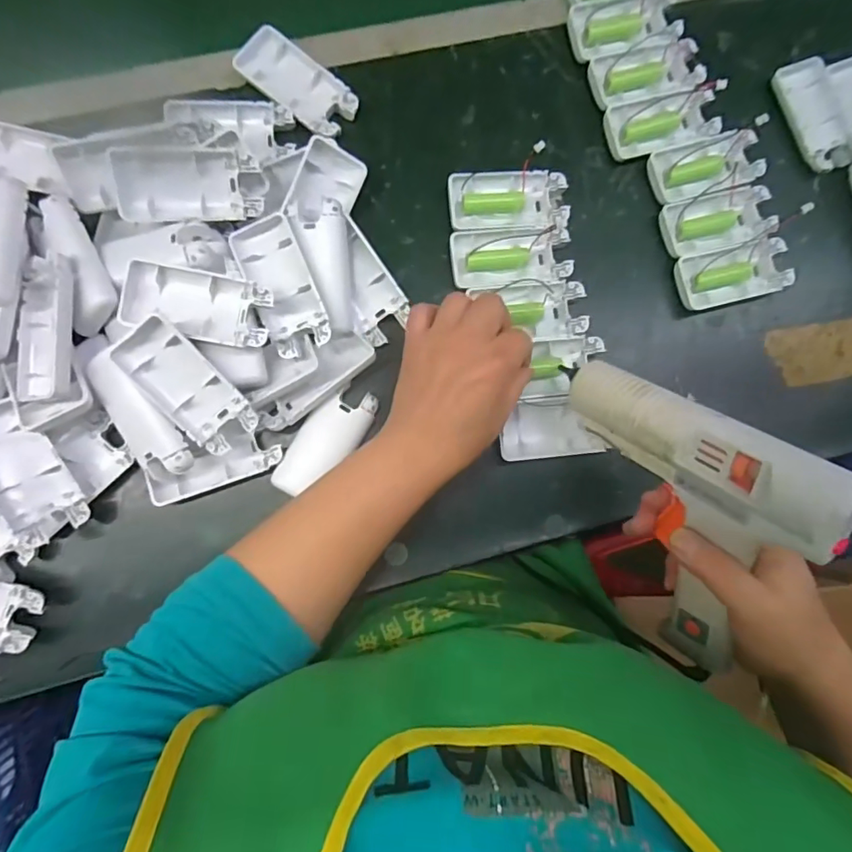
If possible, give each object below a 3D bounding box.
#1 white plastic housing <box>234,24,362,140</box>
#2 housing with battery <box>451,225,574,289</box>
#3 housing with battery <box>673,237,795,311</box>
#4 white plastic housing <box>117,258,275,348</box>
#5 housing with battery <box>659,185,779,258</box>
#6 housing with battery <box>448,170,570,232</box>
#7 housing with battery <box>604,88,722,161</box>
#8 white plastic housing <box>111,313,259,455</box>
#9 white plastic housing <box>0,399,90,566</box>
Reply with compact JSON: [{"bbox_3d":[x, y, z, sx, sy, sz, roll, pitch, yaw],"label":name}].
[{"bbox_3d":[-0.100,-0.267,0.398,0.094,0.014,0.047,37,84,-3],"label":"white plastic housing"},{"bbox_3d":[0.068,-0.133,0.400,0.094,0.016,0.042,-7,88,-6],"label":"housing with battery"},{"bbox_3d":[0.253,-0.124,0.417,0.095,0.019,0.044,-14,88,-7],"label":"housing with battery"},{"bbox_3d":[-0.153,-0.081,0.345,0.093,0.025,0.047,13,84,-4],"label":"white plastic housing"},{"bbox_3d":[0.243,-0.169,0.418,0.094,0.015,0.045,-16,89,-7],"label":"housing with battery"},{"bbox_3d":[0.066,-0.178,0.406,0.094,0.016,0.049,-5,87,-6],"label":"housing with battery"},{"bbox_3d":[0.198,-0.253,0.423,0.097,0.015,0.043,-18,89,-7],"label":"housing with battery"},{"bbox_3d":[-0.159,-0.026,0.338,0.043,0.022,0.092,-41,108,-7],"label":"white plastic housing"},{"bbox_3d":[-0.270,0.032,0.337,0.046,0.022,0.093,-31,106,-38],"label":"white plastic housing"}]

